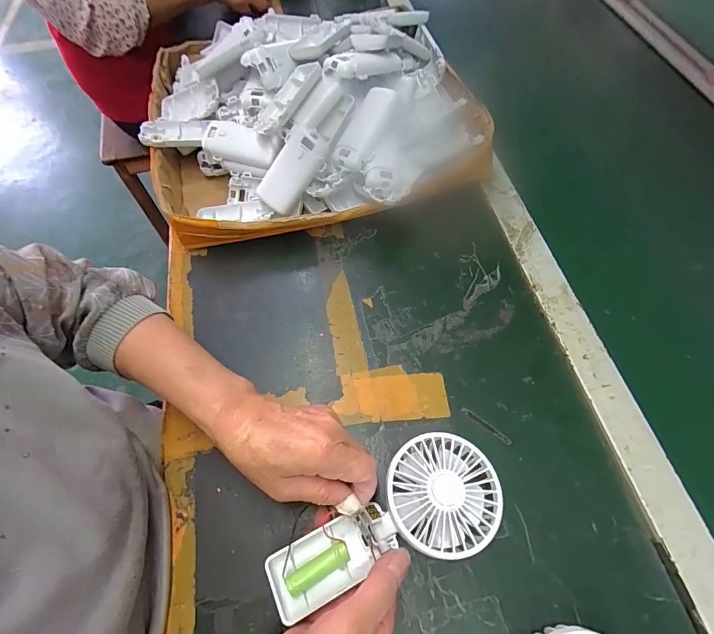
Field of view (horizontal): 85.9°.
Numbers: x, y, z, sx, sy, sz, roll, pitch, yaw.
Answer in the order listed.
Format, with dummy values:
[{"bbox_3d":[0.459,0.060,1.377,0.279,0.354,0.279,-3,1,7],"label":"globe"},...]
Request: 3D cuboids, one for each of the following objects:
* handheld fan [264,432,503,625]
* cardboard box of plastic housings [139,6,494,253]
[{"bbox_3d":[0.022,0.156,0.290,0.183,0.032,0.081,-26,63,-5],"label":"handheld fan"},{"bbox_3d":[-0.058,-0.267,0.493,0.409,0.132,0.358,-10,61,-3],"label":"cardboard box of plastic housings"}]

